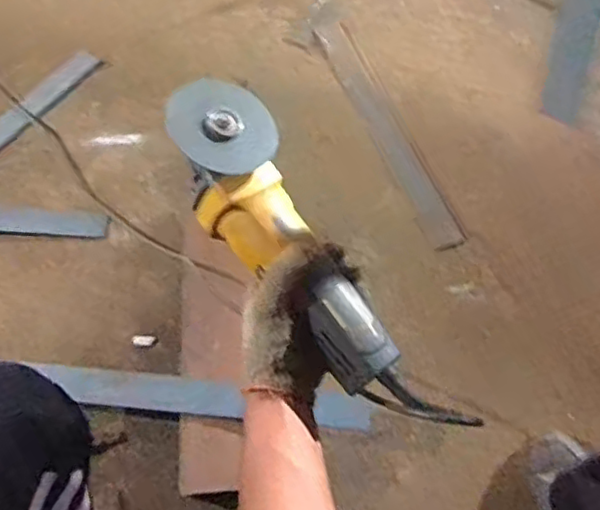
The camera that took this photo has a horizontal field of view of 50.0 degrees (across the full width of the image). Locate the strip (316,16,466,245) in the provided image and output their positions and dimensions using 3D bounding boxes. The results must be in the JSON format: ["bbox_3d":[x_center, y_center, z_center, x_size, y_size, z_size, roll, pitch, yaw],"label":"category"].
[{"bbox_3d":[0.142,-0.218,1.082,0.058,0.005,0.482,-20,66,-9],"label":"strip"}]

